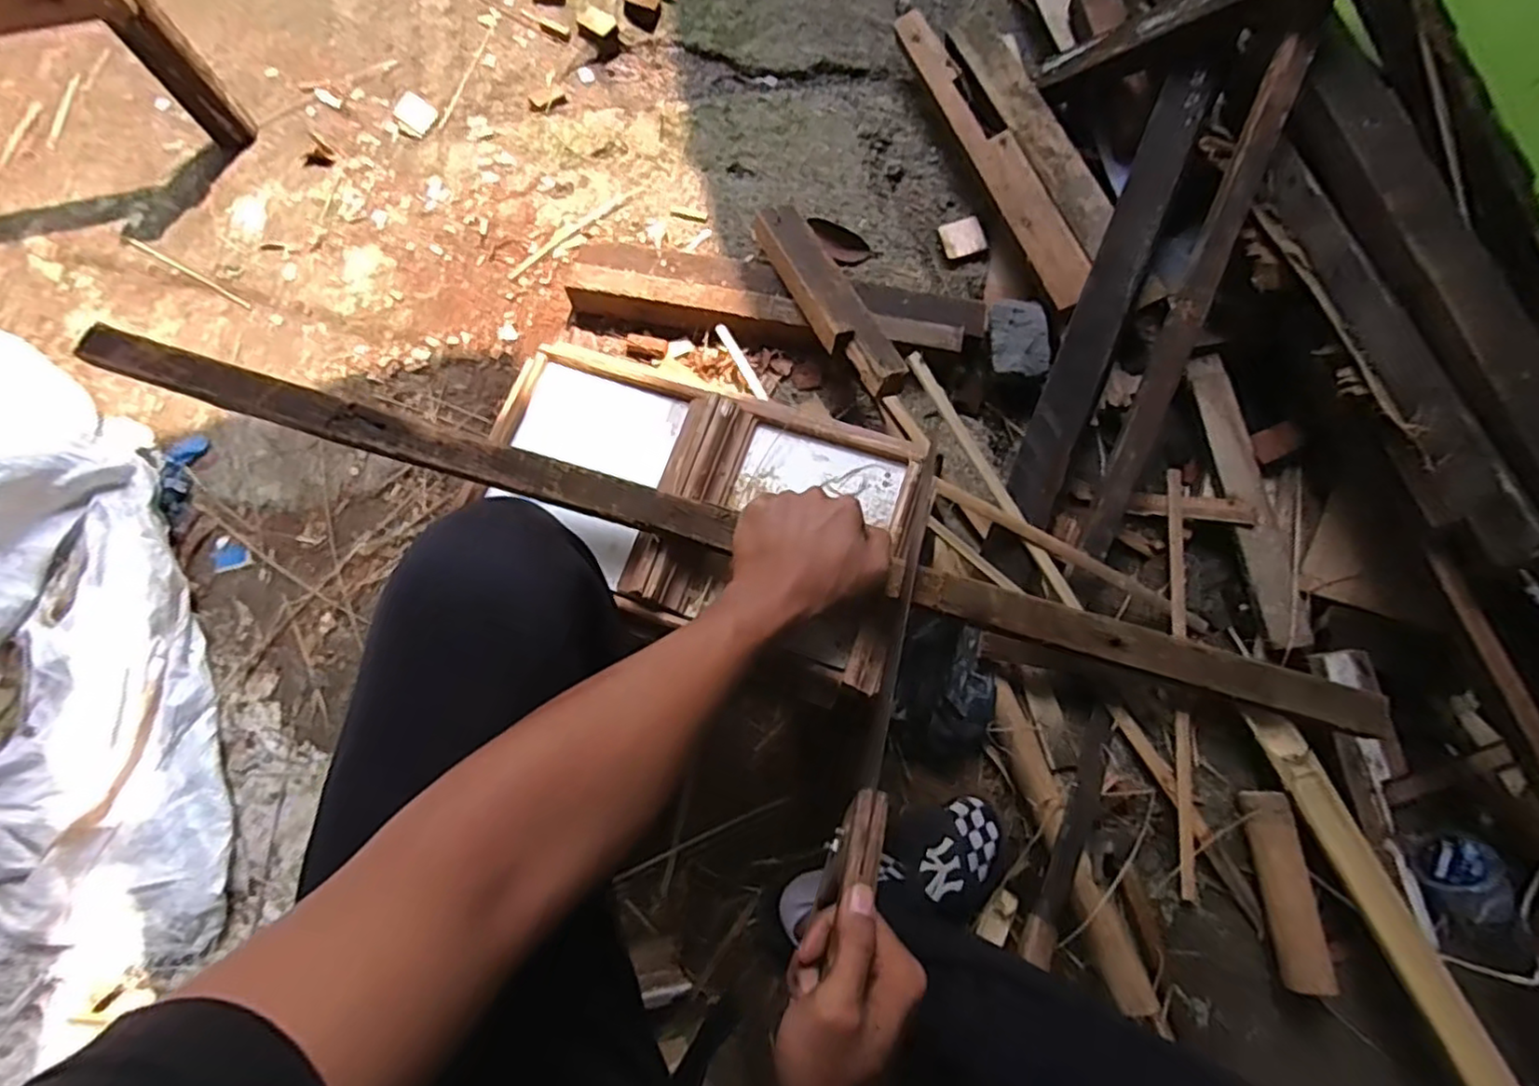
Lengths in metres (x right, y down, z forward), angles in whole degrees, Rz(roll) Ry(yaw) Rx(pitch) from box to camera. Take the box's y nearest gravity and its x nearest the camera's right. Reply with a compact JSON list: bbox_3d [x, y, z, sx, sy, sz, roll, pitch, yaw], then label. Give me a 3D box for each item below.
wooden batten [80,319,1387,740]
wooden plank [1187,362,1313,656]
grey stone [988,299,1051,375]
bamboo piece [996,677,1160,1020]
[{"bbox_3d":[-0.045,-0.015,0.509,0.995,0.016,0.035,16,74,3],"label":"wooden batten"},{"bbox_3d":[0.574,-0.061,0.820,0.050,0.022,0.367,-5,73,-1],"label":"wooden plank"},{"bbox_3d":[0.327,-0.273,0.899,0.067,0.024,0.114,1,73,1],"label":"grey stone"},{"bbox_3d":[0.317,0.319,0.731,0.043,0.017,0.346,-19,74,-5],"label":"bamboo piece"}]

